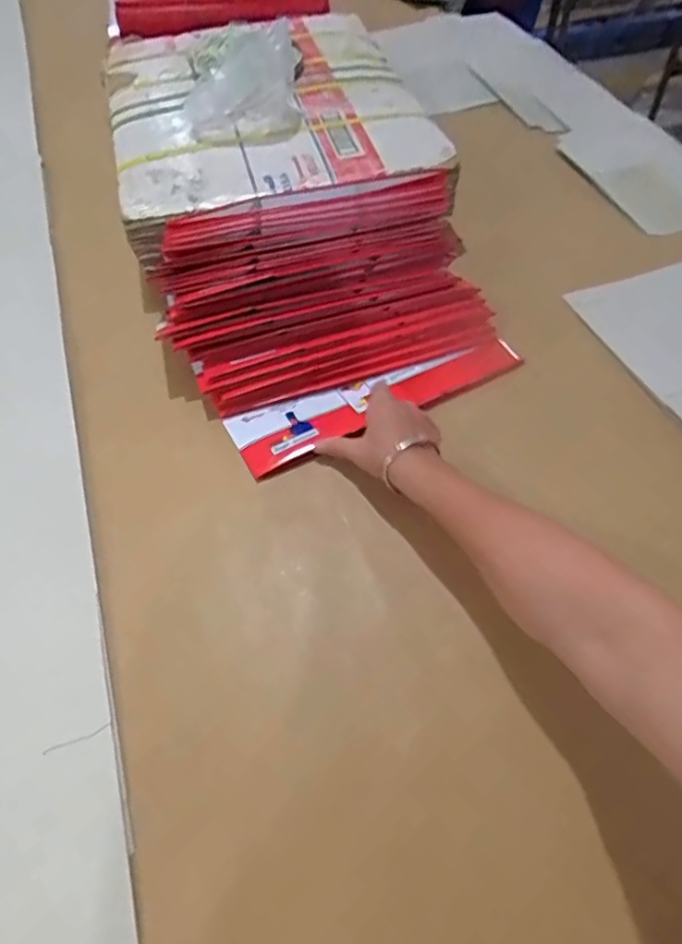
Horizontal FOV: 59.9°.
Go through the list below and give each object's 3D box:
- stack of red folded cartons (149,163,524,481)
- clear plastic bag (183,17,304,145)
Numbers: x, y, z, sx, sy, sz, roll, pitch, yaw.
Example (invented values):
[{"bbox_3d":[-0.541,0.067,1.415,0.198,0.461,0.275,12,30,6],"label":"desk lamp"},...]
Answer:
[{"bbox_3d":[-0.012,-0.222,0.725,0.394,0.140,0.315,-23,58,-20],"label":"stack of red folded cartons"},{"bbox_3d":[-0.134,-0.520,0.802,0.163,0.144,0.048,-20,57,-10],"label":"clear plastic bag"}]

